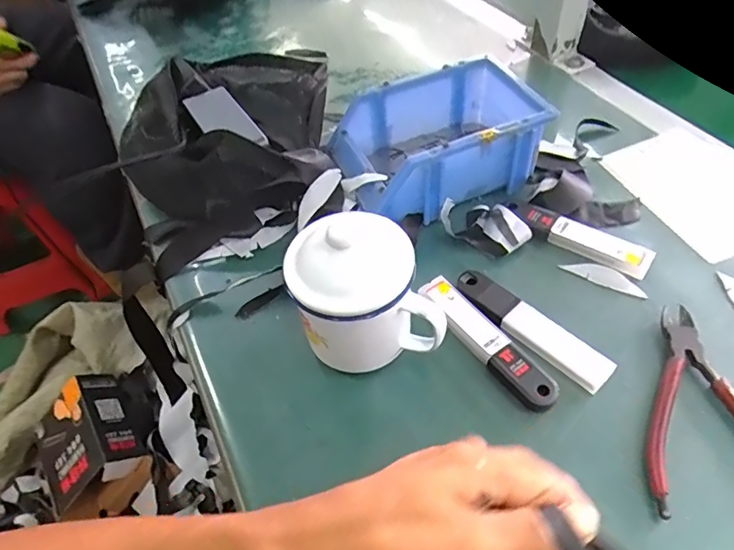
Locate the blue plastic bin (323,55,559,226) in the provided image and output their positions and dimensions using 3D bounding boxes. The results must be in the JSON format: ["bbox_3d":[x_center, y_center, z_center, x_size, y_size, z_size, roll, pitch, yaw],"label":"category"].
[{"bbox_3d":[0.066,-0.126,0.481,0.182,0.071,0.124,-20,52,-11],"label":"blue plastic bin"}]

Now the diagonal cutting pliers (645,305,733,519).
[{"bbox_3d":[0.219,0.086,0.336,0.080,0.009,0.154,5,52,8],"label":"diagonal cutting pliers"}]

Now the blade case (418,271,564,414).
[{"bbox_3d":[0.087,0.049,0.383,0.028,0.016,0.128,-30,55,-19],"label":"blade case"}]

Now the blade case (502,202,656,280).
[{"bbox_3d":[0.176,-0.033,0.437,0.122,0.011,0.027,29,59,25],"label":"blade case"}]

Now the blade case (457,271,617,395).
[{"bbox_3d":[0.120,0.037,0.383,0.028,0.008,0.125,-38,58,-23],"label":"blade case"}]

